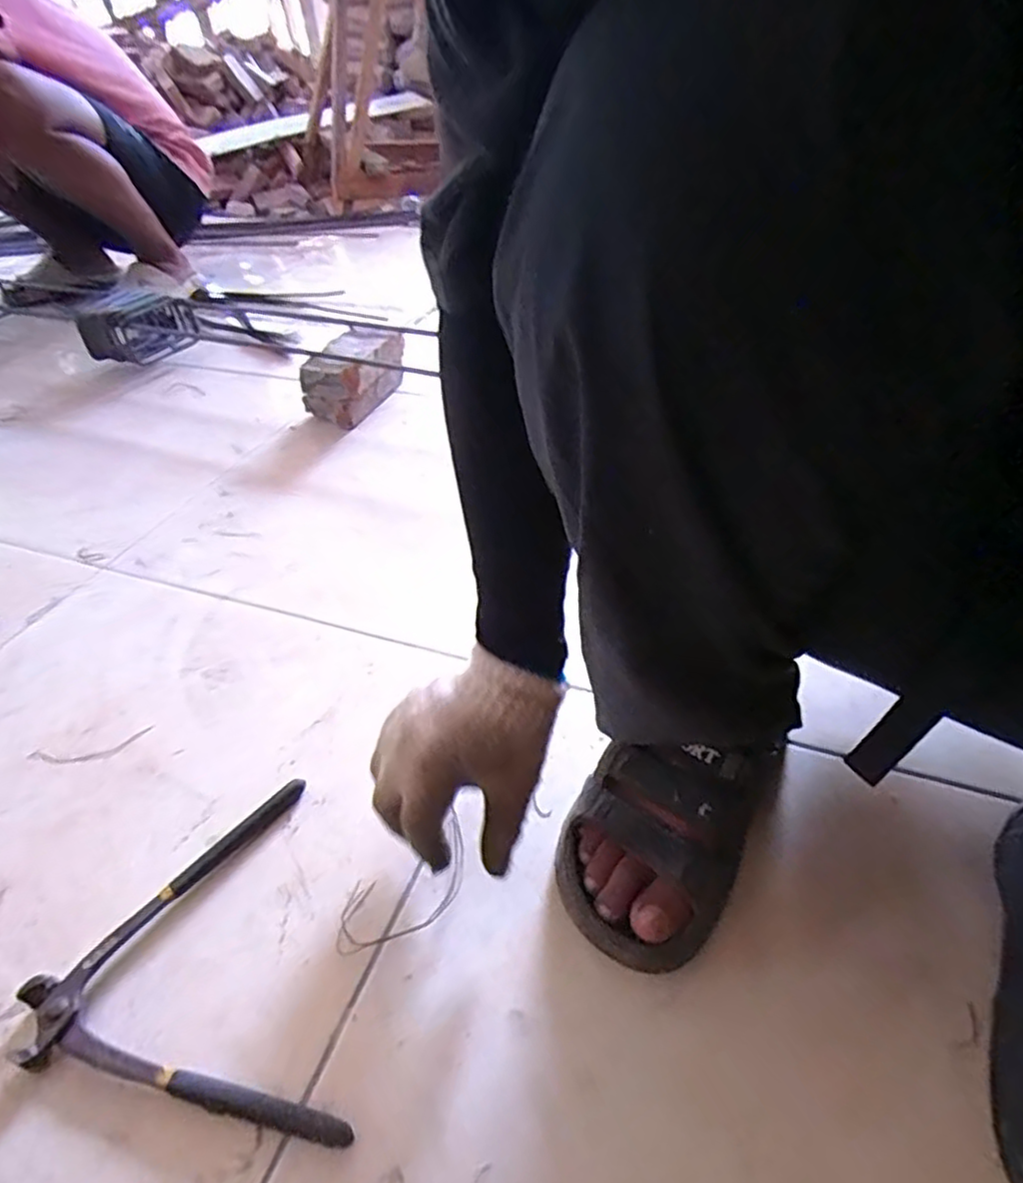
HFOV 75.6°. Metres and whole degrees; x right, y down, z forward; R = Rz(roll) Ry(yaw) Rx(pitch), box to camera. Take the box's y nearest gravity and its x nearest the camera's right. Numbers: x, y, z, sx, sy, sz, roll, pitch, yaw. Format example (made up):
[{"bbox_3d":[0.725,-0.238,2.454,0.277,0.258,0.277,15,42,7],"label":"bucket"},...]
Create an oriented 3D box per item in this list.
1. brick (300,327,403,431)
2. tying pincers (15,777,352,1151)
[{"bbox_3d":[-0.243,-0.327,1.008,0.103,0.081,0.192,15,47,18],"label":"brick"},{"bbox_3d":[-0.208,0.241,0.413,0.172,0.019,0.228,-14,43,-13],"label":"tying pincers"}]

